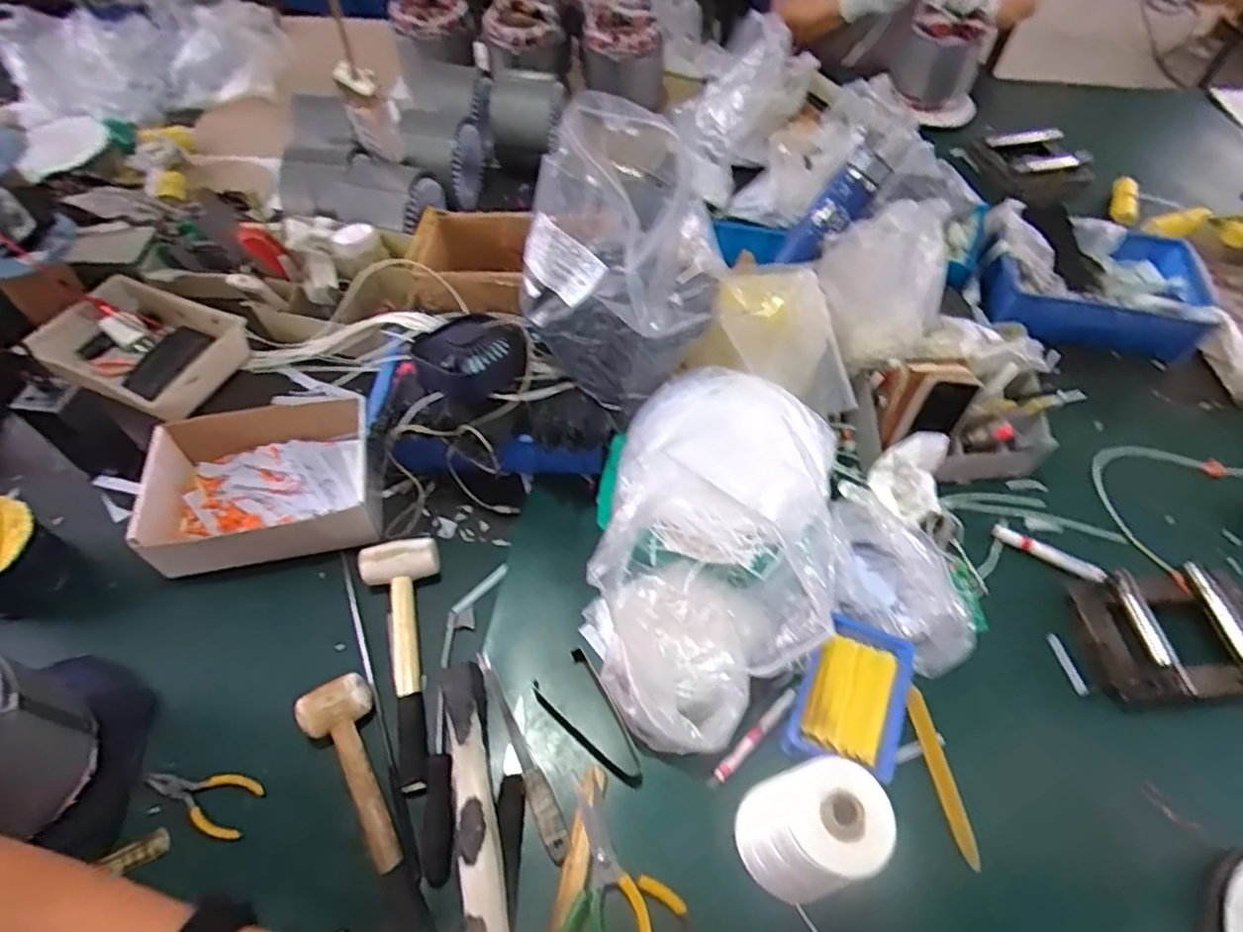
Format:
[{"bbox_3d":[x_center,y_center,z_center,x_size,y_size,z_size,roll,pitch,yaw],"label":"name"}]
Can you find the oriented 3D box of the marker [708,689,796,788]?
[{"bbox_3d":[0.133,0.272,0.655,0.122,0.011,0.014,-37,64,-24],"label":"marker"}]

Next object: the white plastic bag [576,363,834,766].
[{"bbox_3d":[0.100,0.070,0.652,0.240,0.254,0.372,13,56,7],"label":"white plastic bag"}]

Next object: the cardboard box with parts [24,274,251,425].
[{"bbox_3d":[-0.660,-0.162,0.914,0.250,0.059,0.178,21,57,13],"label":"cardboard box with parts"}]

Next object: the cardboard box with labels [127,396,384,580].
[{"bbox_3d":[-0.432,0.020,0.791,0.258,0.068,0.202,-8,56,-8],"label":"cardboard box with labels"}]

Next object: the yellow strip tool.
[{"bbox_3d":[0.316,0.301,0.642,0.023,0.009,0.159,-6,55,-6],"label":"yellow strip tool"}]

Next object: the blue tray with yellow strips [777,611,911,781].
[{"bbox_3d":[0.230,0.233,0.660,0.101,0.043,0.146,20,57,12],"label":"blue tray with yellow strips"}]

